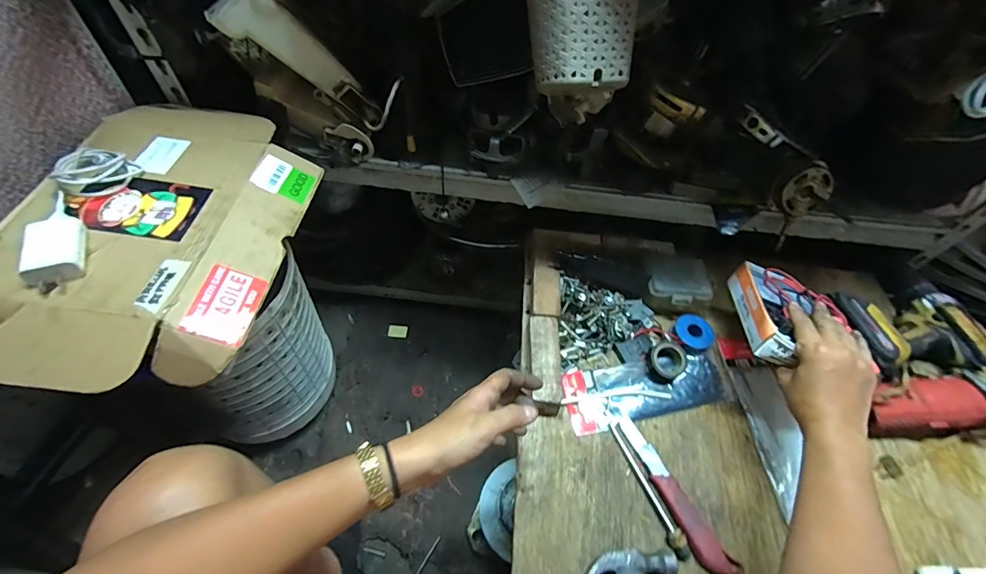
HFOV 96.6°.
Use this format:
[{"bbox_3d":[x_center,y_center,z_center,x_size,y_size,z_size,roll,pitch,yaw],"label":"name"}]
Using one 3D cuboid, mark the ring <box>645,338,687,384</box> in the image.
[{"bbox_3d":[0.238,0.101,0.600,0.057,0.031,0.049,-26,62,-21],"label":"ring"}]

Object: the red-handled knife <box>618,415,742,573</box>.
[{"bbox_3d":[0.211,0.242,0.520,0.035,0.017,0.193,-21,60,-18],"label":"red-handled knife"}]

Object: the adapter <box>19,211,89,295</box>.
[{"bbox_3d":[-0.405,-0.035,0.408,0.040,0.027,0.076,-14,58,-14],"label":"adapter"}]

